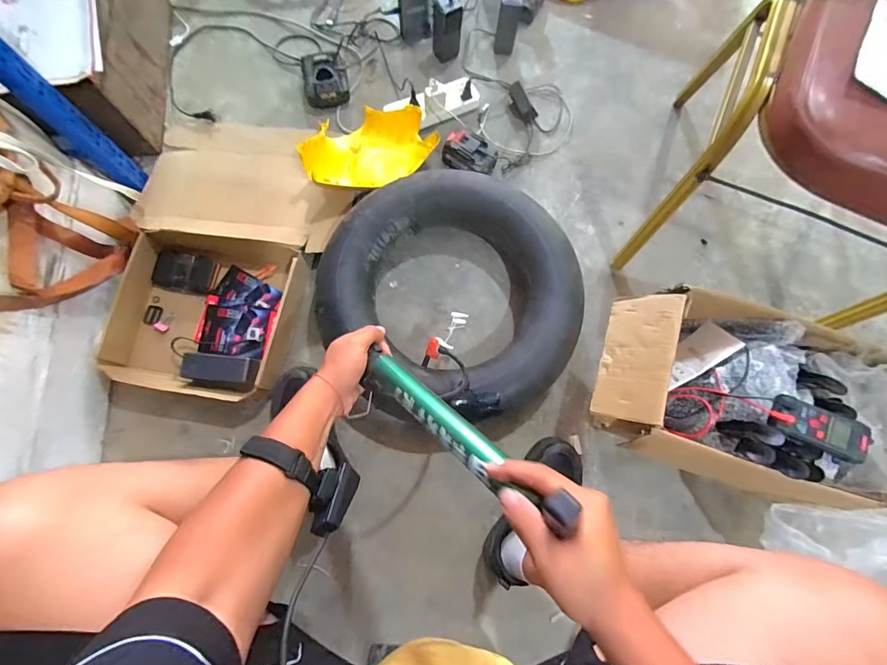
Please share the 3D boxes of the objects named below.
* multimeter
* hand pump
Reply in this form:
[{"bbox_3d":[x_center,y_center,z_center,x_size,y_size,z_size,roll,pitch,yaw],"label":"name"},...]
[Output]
[{"bbox_3d":[0.519,0.131,0.562,0.111,0.033,0.058,24,76,3],"label":"multimeter"},{"bbox_3d":[0.006,0.093,0.397,0.036,0.039,0.294,-48,41,-11],"label":"hand pump"}]

